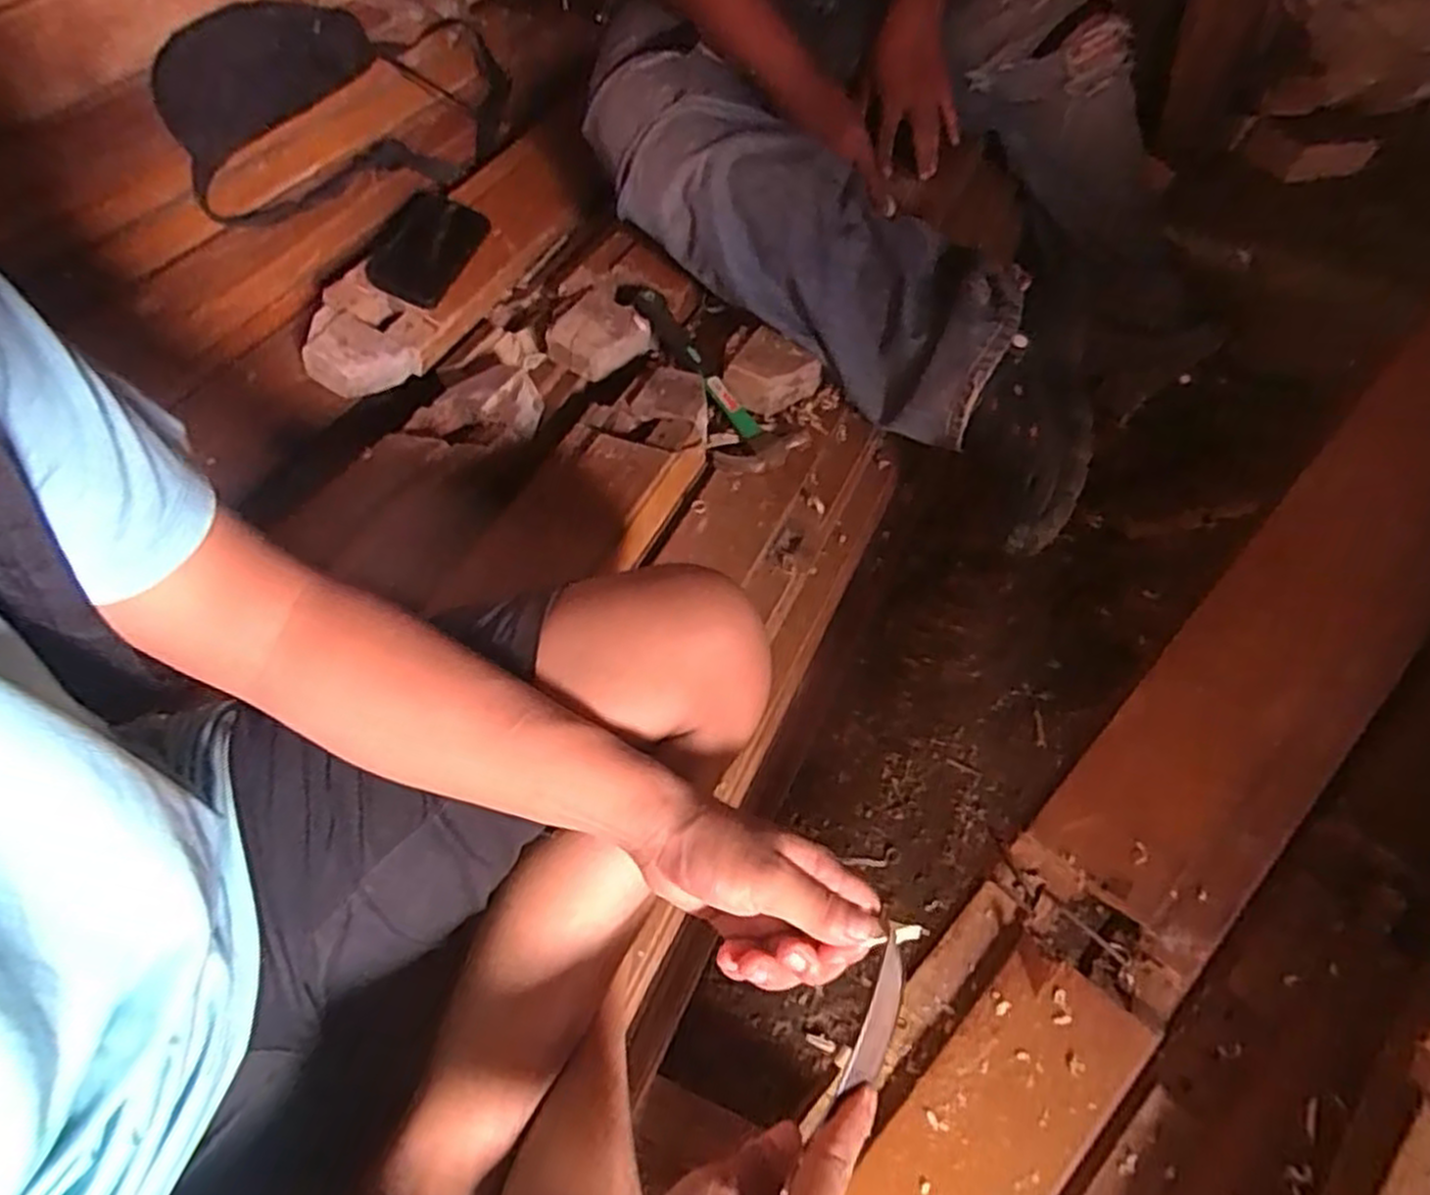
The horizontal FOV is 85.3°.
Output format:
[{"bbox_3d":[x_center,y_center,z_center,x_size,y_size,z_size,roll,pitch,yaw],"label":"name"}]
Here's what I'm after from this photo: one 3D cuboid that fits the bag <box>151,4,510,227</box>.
[{"bbox_3d":[-0.462,-0.637,1.020,0.469,0.059,0.233,-30,104,-30],"label":"bag"}]

